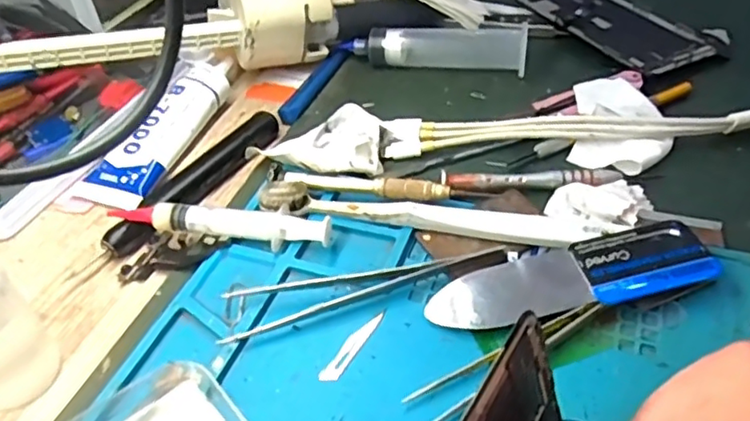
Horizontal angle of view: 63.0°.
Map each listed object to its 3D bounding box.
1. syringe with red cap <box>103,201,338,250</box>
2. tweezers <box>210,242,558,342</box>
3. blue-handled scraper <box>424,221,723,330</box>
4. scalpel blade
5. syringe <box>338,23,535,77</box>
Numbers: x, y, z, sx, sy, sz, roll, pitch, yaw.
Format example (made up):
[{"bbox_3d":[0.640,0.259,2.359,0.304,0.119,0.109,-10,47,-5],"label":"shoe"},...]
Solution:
[{"bbox_3d":[-0.075,0.006,0.299,0.108,0.015,0.019,4,42,9],"label":"syringe with red cap"},{"bbox_3d":[0.005,0.029,0.270,0.144,0.009,0.023,-13,42,-9],"label":"tweezers"},{"bbox_3d":[0.082,0.029,0.261,0.117,0.016,0.033,-8,42,-3],"label":"blue-handled scraper"},{"bbox_3d":[-0.009,0.056,0.253,0.008,0.004,0.038,24,51,21],"label":"scalpel blade"},{"bbox_3d":[0.041,-0.111,0.414,0.120,0.025,0.023,8,43,13],"label":"syringe"}]

